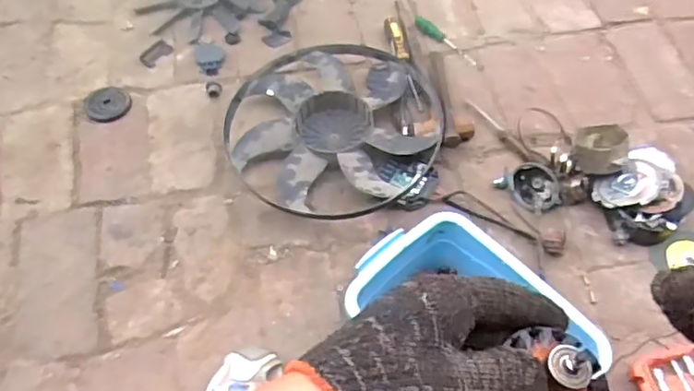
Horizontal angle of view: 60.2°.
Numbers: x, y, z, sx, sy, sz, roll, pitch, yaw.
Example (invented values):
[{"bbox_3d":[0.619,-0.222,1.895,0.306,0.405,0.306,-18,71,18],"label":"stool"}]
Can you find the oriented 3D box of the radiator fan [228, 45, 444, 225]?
[{"bbox_3d":[-0.026,-0.125,1.019,0.357,0.052,0.354,2,56,1],"label":"radiator fan"}]

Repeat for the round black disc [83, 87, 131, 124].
[{"bbox_3d":[-0.429,-0.164,1.071,0.077,0.011,0.080,0,56,0],"label":"round black disc"}]

